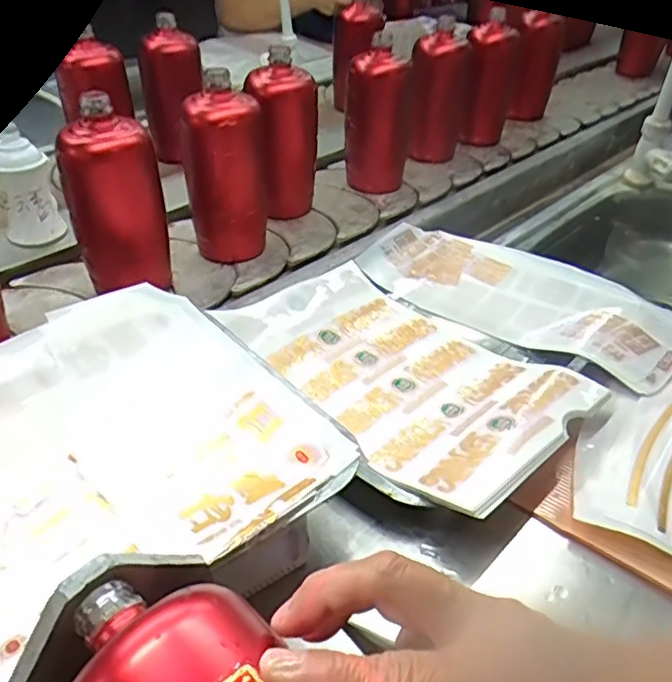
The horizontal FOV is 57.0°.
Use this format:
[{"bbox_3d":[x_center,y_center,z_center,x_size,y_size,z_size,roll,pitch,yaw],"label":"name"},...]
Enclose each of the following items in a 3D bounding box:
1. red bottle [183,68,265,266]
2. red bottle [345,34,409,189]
[{"bbox_3d":[-0.117,-0.176,0.652,0.076,0.177,0.067,-7,38,-12],"label":"red bottle"},{"bbox_3d":[0.056,-0.297,0.824,0.081,0.174,0.097,5,37,4],"label":"red bottle"}]

